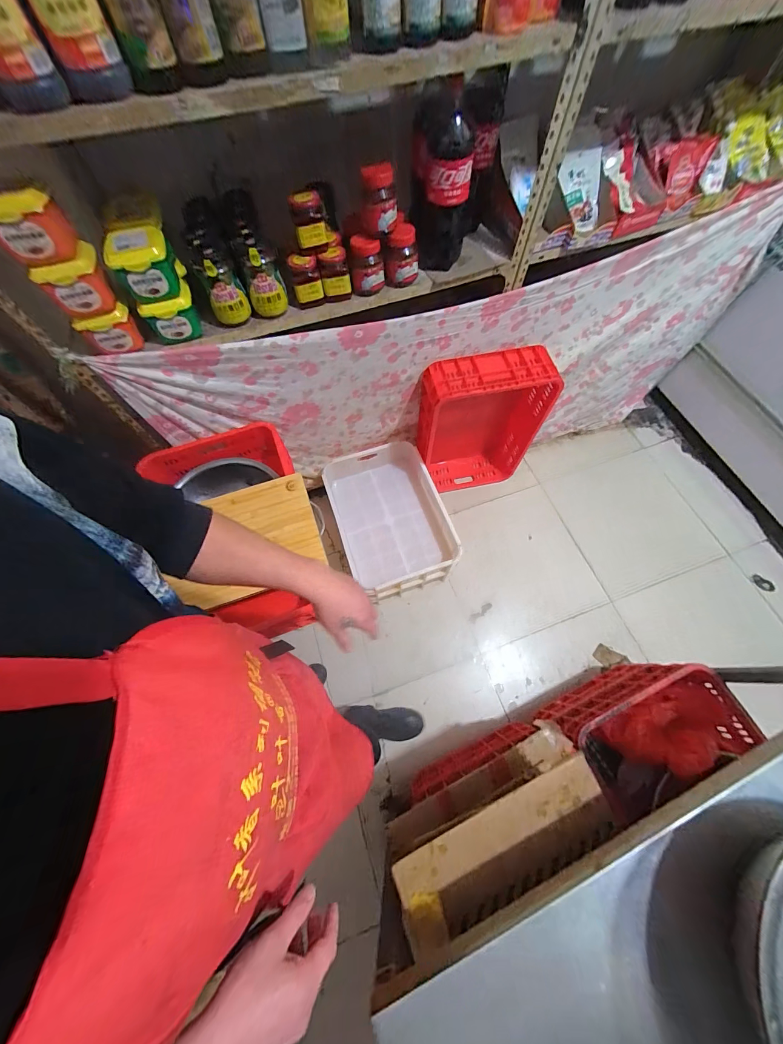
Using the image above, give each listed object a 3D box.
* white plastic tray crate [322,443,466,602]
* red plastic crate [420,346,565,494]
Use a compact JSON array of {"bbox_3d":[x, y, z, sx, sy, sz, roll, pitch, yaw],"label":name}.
[{"bbox_3d":[0.000,-0.015,1.344,0.424,0.139,0.563,-19,68,-7],"label":"white plastic tray crate"},{"bbox_3d":[0.336,-0.354,1.363,0.453,0.621,0.162,-7,67,-2],"label":"red plastic crate"}]

